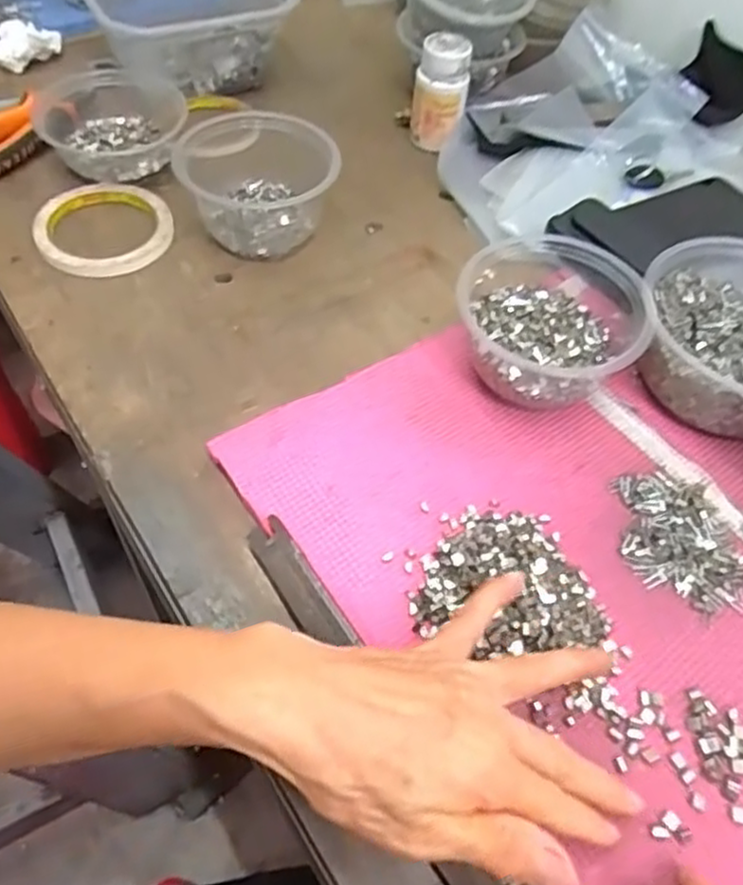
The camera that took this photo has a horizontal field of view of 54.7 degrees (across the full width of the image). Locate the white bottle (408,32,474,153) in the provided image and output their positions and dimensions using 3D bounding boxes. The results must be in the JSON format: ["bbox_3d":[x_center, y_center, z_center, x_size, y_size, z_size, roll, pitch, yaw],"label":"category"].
[{"bbox_3d":[0.058,-0.294,0.607,0.045,0.081,0.044,8,55,3],"label":"white bottle"}]

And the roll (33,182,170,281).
[{"bbox_3d":[-0.199,-0.160,0.536,0.096,0.012,0.093,2,55,-2],"label":"roll"}]

